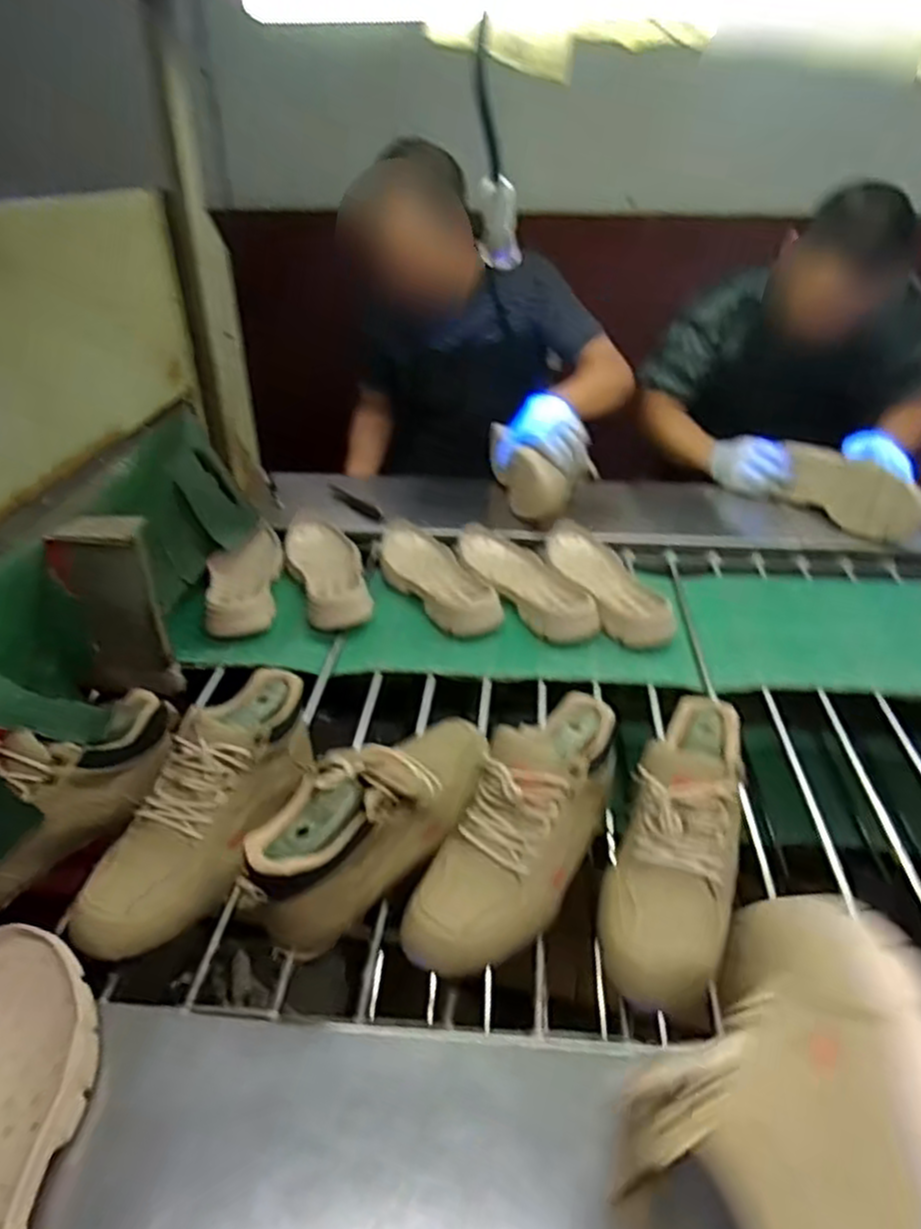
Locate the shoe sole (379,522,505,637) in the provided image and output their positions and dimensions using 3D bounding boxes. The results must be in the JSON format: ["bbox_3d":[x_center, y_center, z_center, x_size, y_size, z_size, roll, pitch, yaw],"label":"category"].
[{"bbox_3d":[-0.045,-0.051,1.096,0.112,0.059,0.286,-17,36,-25],"label":"shoe sole"}]

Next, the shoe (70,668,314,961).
[{"bbox_3d":[-0.228,0.173,0.669,0.101,0.091,0.285,15,56,23],"label":"shoe"}]

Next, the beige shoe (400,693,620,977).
[{"bbox_3d":[0.057,0.186,0.652,0.102,0.095,0.289,21,57,30],"label":"beige shoe"}]

